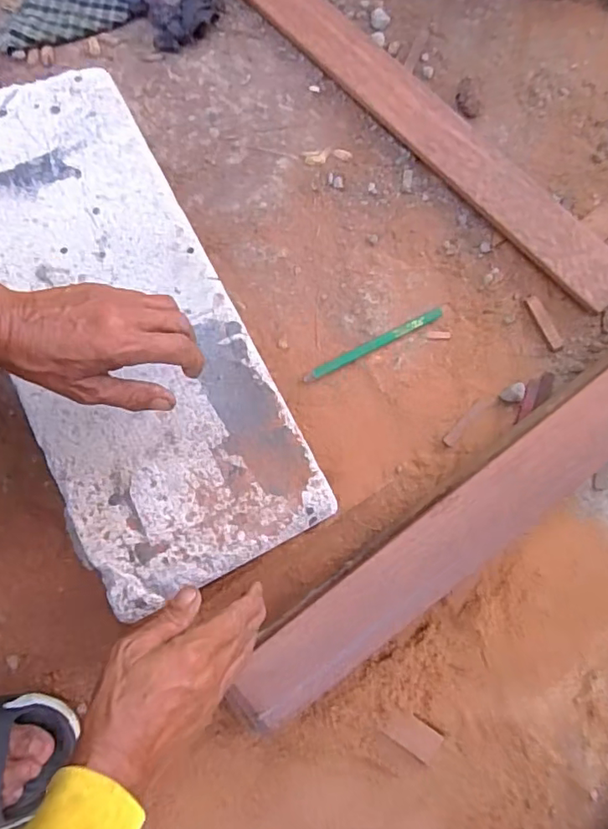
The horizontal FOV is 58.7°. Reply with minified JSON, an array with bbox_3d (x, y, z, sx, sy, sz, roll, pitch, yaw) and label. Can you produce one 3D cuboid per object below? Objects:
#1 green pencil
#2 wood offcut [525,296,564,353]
[{"bbox_3d":[0.076,-0.076,0.578,0.168,0.004,0.011,-27,81,-6],"label":"green pencil"},{"bbox_3d":[0.262,-0.099,0.589,0.015,0.004,0.066,-24,80,-6],"label":"wood offcut"}]

